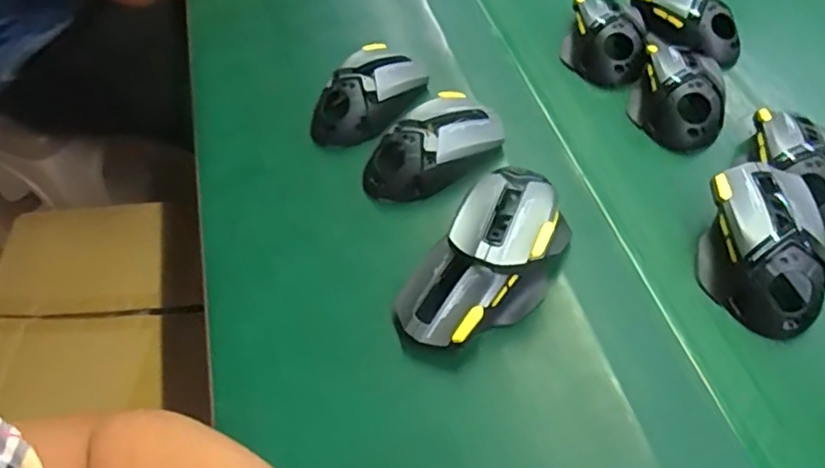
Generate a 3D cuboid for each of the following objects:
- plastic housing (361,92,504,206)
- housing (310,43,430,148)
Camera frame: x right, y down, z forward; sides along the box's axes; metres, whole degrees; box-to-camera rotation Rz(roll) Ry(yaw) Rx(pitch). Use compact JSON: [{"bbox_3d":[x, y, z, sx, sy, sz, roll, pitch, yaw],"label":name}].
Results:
[{"bbox_3d":[0.014,-0.070,0.495,0.119,0.042,0.073,-32,57,-20],"label":"plastic housing"},{"bbox_3d":[-0.040,-0.122,0.541,0.083,0.042,0.113,31,60,24],"label":"housing"}]

